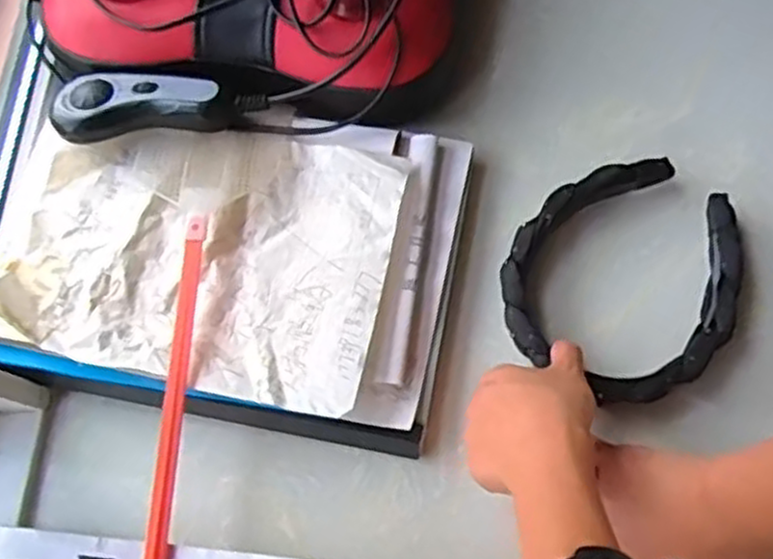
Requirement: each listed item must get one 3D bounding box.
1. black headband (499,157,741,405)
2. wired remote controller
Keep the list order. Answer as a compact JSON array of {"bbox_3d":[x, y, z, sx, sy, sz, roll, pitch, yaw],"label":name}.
[{"bbox_3d":[0.156,-0.004,0.500,0.139,0.027,0.160,41,78,12],"label":"black headband"},{"bbox_3d":[-0.156,-0.122,0.531,0.138,0.033,0.047,-5,71,5],"label":"wired remote controller"}]

